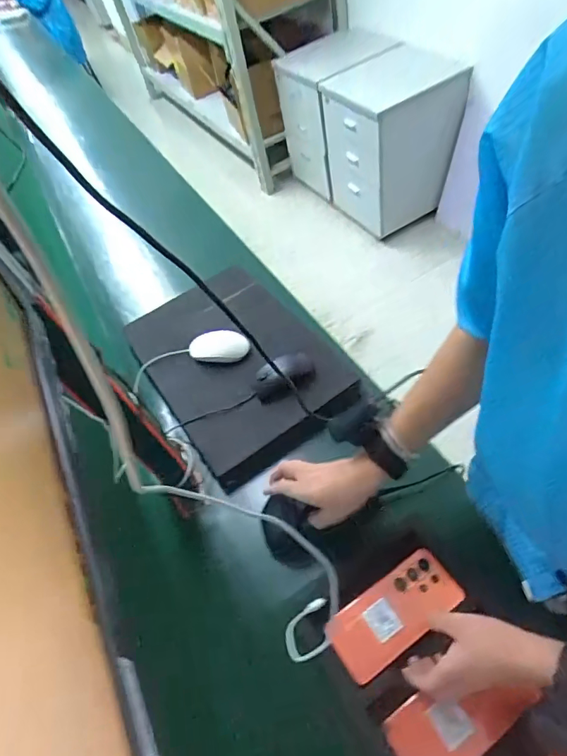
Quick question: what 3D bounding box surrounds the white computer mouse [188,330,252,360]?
[{"bbox_3d":[-0.119,-0.060,0.843,0.112,0.030,0.051,-3,54,11],"label":"white computer mouse"}]

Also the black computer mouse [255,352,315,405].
[{"bbox_3d":[0.003,-0.002,0.785,0.110,0.032,0.066,-27,53,-7],"label":"black computer mouse"}]

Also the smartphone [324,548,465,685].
[{"bbox_3d":[0.139,0.293,0.576,0.172,0.008,0.079,-32,53,-12],"label":"smartphone"}]

